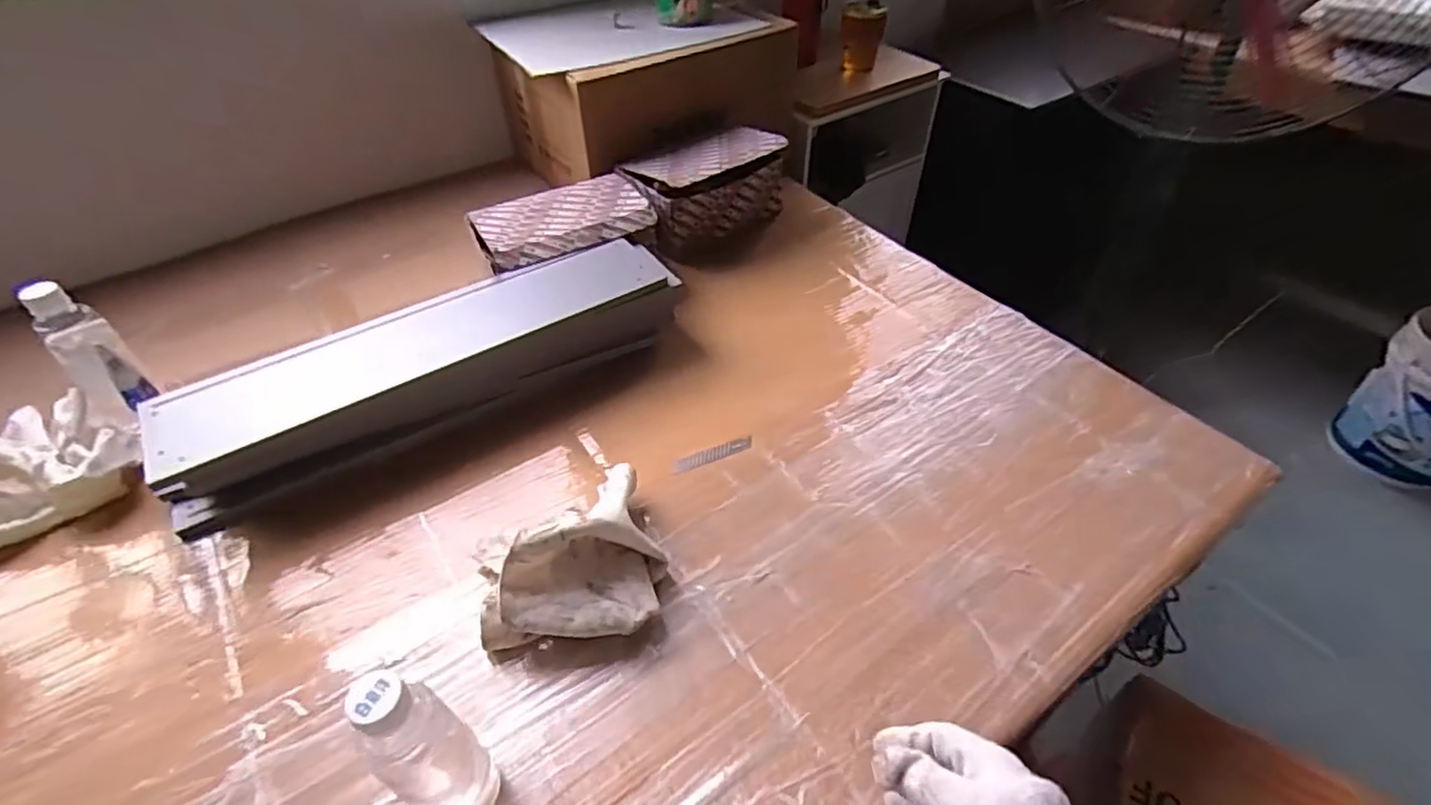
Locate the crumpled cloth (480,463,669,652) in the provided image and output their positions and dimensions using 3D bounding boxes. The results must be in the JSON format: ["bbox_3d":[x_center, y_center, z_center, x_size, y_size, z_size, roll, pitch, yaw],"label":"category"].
[{"bbox_3d":[-0.130,0.125,0.625,0.152,0.085,0.181,-2,48,-5],"label":"crumpled cloth"}]

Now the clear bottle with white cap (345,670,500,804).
[{"bbox_3d":[-0.189,0.234,0.441,0.057,0.193,0.048,30,52,28],"label":"clear bottle with white cap"}]

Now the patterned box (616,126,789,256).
[{"bbox_3d":[-0.022,-0.355,1.064,0.256,0.109,0.161,-25,49,-23],"label":"patterned box"}]

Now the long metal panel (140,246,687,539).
[{"bbox_3d":[-0.332,-0.047,0.804,0.599,0.105,0.135,-26,49,-24],"label":"long metal panel"}]

